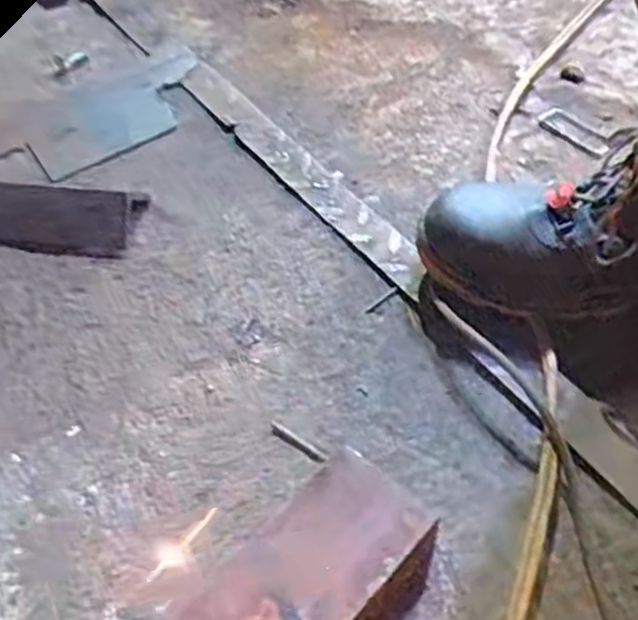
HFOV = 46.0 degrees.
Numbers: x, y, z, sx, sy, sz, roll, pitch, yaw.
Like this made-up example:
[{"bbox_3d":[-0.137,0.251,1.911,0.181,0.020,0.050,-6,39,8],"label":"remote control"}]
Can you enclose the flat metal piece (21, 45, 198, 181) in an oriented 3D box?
[{"bbox_3d":[-0.212,-0.215,0.796,0.199,0.012,0.128,-26,58,-16],"label":"flat metal piece"}]

